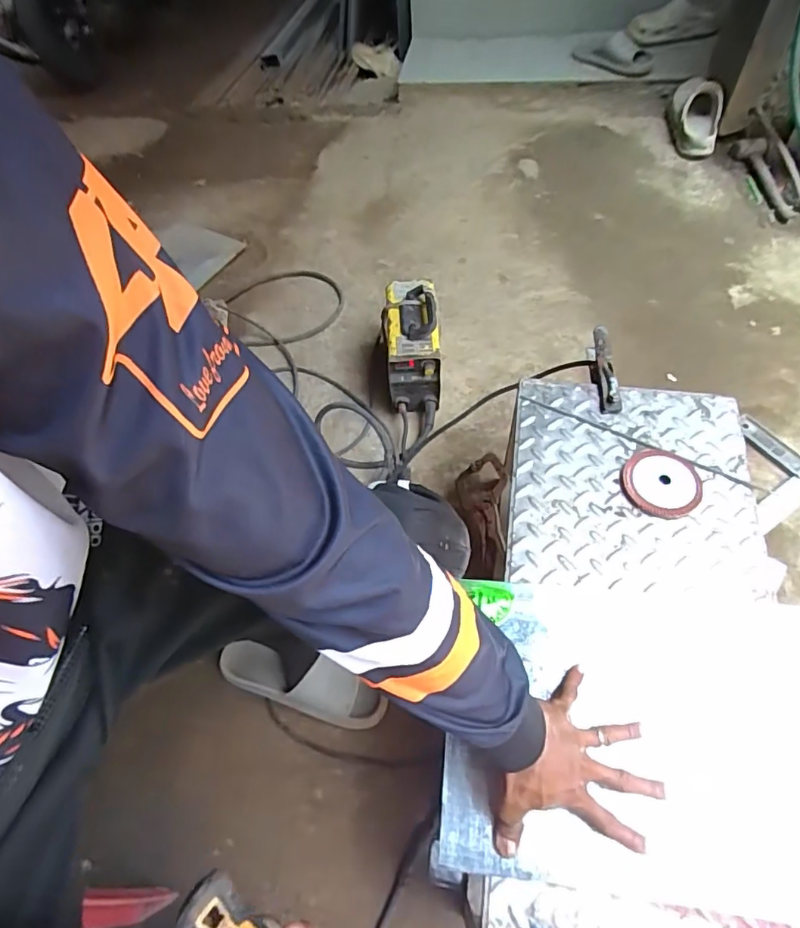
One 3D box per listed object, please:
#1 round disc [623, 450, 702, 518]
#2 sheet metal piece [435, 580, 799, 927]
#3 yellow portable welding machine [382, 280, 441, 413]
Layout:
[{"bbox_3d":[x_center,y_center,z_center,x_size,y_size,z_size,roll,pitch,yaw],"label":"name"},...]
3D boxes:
[{"bbox_3d":[0.334,0.026,0.671,0.091,0.016,0.089,-3,57,4],"label":"round disc"},{"bbox_3d":[0.293,0.265,0.520,0.478,0.035,0.279,5,59,6],"label":"sheet metal piece"},{"bbox_3d":[0.023,-0.235,1.103,0.117,0.195,0.201,-3,57,4],"label":"yellow portable welding machine"}]

